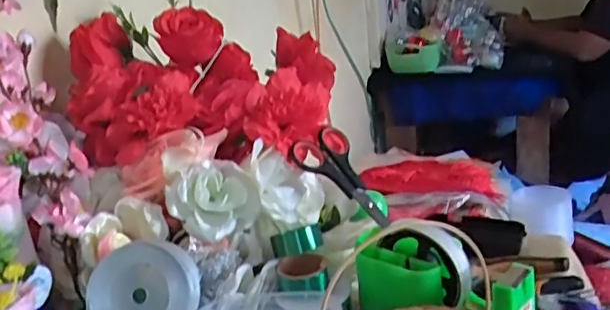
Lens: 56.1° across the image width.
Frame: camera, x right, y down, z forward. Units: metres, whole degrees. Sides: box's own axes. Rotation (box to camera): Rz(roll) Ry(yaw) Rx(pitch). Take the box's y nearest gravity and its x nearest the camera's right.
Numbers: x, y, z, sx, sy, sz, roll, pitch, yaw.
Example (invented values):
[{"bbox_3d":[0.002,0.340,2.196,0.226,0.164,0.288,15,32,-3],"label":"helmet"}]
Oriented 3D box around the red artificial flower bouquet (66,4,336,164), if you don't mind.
[{"bbox_3d":[-0.107,-0.076,0.577,0.256,0.130,0.147,-4,16,6],"label":"red artificial flower bouquet"}]

